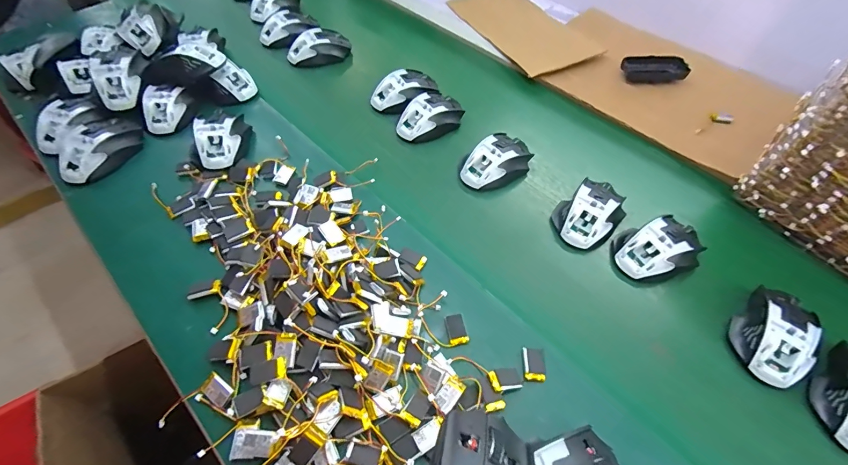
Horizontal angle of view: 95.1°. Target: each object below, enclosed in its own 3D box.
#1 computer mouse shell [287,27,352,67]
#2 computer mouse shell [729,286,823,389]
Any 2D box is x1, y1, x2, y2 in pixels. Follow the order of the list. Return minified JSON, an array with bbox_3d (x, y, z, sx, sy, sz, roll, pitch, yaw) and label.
[{"bbox_3d":[-0.196,-0.346,0.725,0.117,0.040,0.067,-11,55,-11],"label":"computer mouse shell"},{"bbox_3d":[0.381,0.111,0.420,0.069,0.038,0.098,40,61,23],"label":"computer mouse shell"}]

